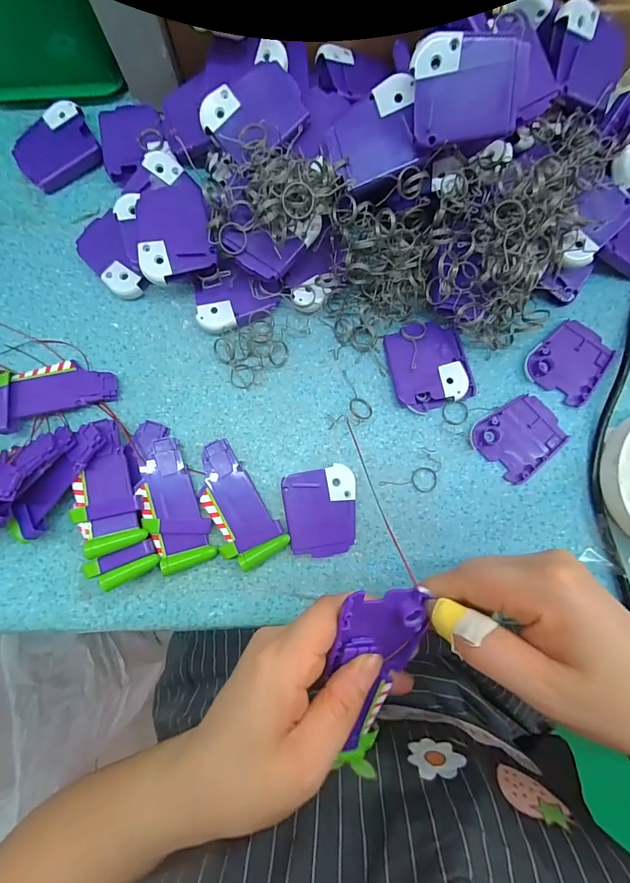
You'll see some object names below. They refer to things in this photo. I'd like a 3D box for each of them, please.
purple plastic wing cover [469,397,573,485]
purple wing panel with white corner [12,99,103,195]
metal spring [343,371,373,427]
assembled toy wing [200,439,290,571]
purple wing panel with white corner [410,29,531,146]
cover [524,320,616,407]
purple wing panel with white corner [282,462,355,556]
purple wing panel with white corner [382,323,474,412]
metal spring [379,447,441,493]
[{"bbox_3d":[0.151,-0.005,0.290,0.060,0.004,0.053,-42,87,-5],"label":"purple plastic wing cover"},{"bbox_3d":[-0.200,-0.226,0.304,0.061,0.014,0.047,-36,86,-4],"label":"purple wing panel with white corner"},{"bbox_3d":[0.032,-0.034,0.293,0.016,0.004,0.043,-11,85,-2],"label":"metal spring"},{"bbox_3d":[-0.059,0.045,0.279,0.041,0.010,0.087,-34,86,-4],"label":"assembled toy wing"},{"bbox_3d":[0.088,-0.203,0.225,0.060,0.006,0.049,0,115,12],"label":"purple wing panel with white corner"},{"bbox_3d":[0.192,-0.062,0.296,0.051,0.005,0.059,38,85,3],"label":"cover"},{"bbox_3d":[0.005,0.051,0.282,0.051,0.006,0.061,-9,85,-2],"label":"purple wing panel with white corner"},{"bbox_3d":[0.085,-0.057,0.291,0.058,0.013,0.064,-10,85,-2],"label":"purple wing panel with white corner"},{"bbox_3d":[0.074,0.027,0.287,0.046,0.004,0.028,-39,86,-5],"label":"metal spring"}]

